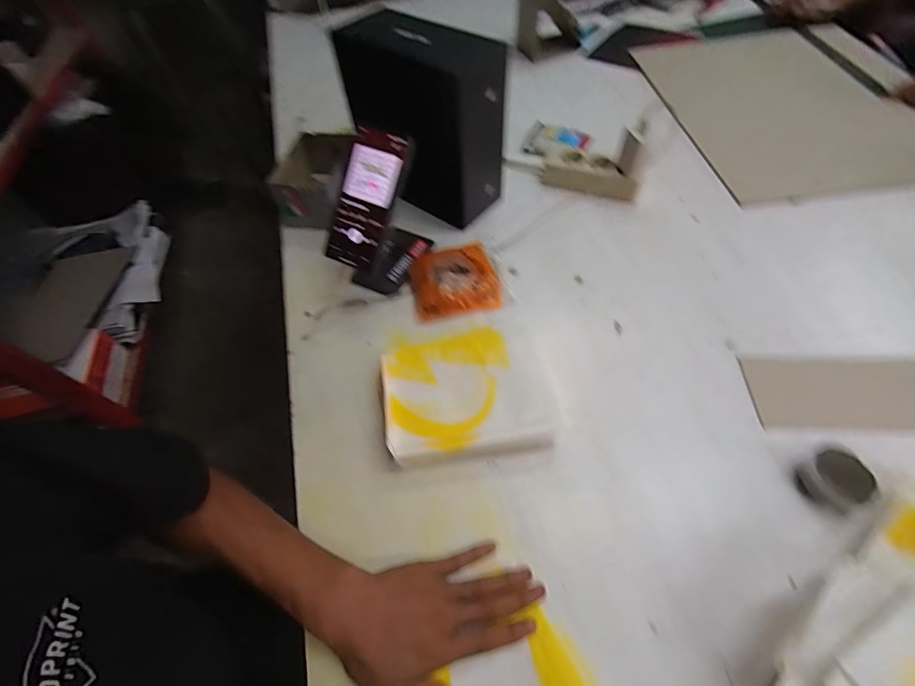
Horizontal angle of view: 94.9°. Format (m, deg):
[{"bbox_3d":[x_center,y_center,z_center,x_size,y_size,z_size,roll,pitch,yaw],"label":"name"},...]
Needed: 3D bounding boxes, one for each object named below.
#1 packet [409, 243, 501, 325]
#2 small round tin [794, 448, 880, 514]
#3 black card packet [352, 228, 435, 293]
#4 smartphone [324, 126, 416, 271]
[{"bbox_3d":[-0.005,-0.088,0.581,0.115,0.031,0.113,-13,56,-4],"label":"packet"},{"bbox_3d":[0.372,0.133,0.412,0.050,0.030,0.051,-2,56,3],"label":"small round tin"},{"bbox_3d":[-0.096,-0.127,0.630,0.078,0.008,0.121,19,60,16],"label":"black card packet"},{"bbox_3d":[-0.110,-0.172,0.512,0.071,0.010,0.163,24,106,8],"label":"smartphone"}]

